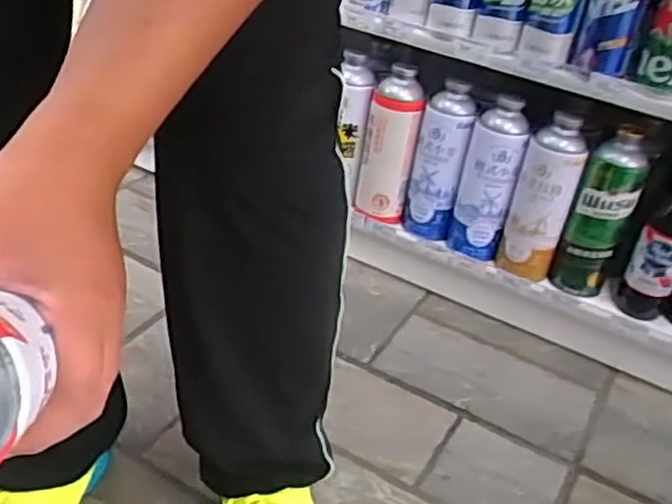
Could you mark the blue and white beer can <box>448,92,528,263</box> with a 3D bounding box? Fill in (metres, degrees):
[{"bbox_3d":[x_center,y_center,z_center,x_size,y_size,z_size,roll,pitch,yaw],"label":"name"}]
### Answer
[{"bbox_3d":[0.228,-0.109,1.071,0.078,0.230,0.081,15,35,11],"label":"blue and white beer can"}]

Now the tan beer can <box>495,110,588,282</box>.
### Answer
[{"bbox_3d":[0.298,-0.077,1.036,0.083,0.226,0.096,19,38,16],"label":"tan beer can"}]

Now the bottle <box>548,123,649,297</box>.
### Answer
[{"bbox_3d":[0.372,-0.047,1.016,0.081,0.237,0.074,19,38,16],"label":"bottle"}]

